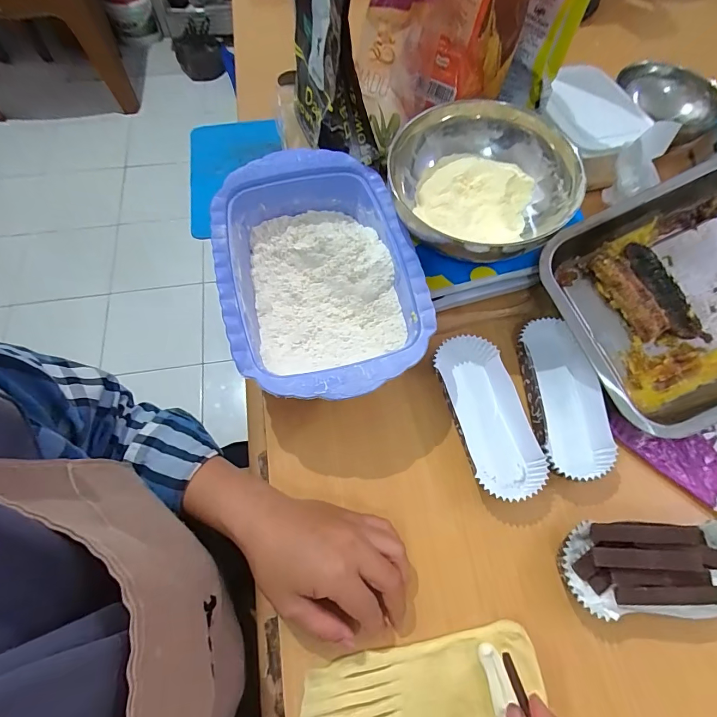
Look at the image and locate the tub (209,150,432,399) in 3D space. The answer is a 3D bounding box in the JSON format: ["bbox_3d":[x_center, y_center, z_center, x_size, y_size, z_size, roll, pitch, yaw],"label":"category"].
[{"bbox_3d":[-0.039,-0.078,0.388,0.175,0.071,0.265,-14,65,-7],"label":"tub"}]

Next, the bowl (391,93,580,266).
[{"bbox_3d":[0.116,-0.165,0.372,0.165,0.057,0.165,0,64,0],"label":"bowl"}]

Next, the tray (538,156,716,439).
[{"bbox_3d":[0.342,-0.075,0.361,0.303,0.042,0.205,-26,77,1],"label":"tray"}]

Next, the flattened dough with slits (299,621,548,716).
[{"bbox_3d":[0.047,0.243,0.276,0.170,0.012,0.078,-16,66,-6],"label":"flattened dough with slits"}]

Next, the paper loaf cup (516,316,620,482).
[{"bbox_3d":[0.190,0.035,0.363,0.068,0.025,0.146,-1,65,-1],"label":"paper loaf cup"}]

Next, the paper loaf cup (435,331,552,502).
[{"bbox_3d":[0.118,0.050,0.359,0.066,0.026,0.145,-17,66,-8],"label":"paper loaf cup"}]

